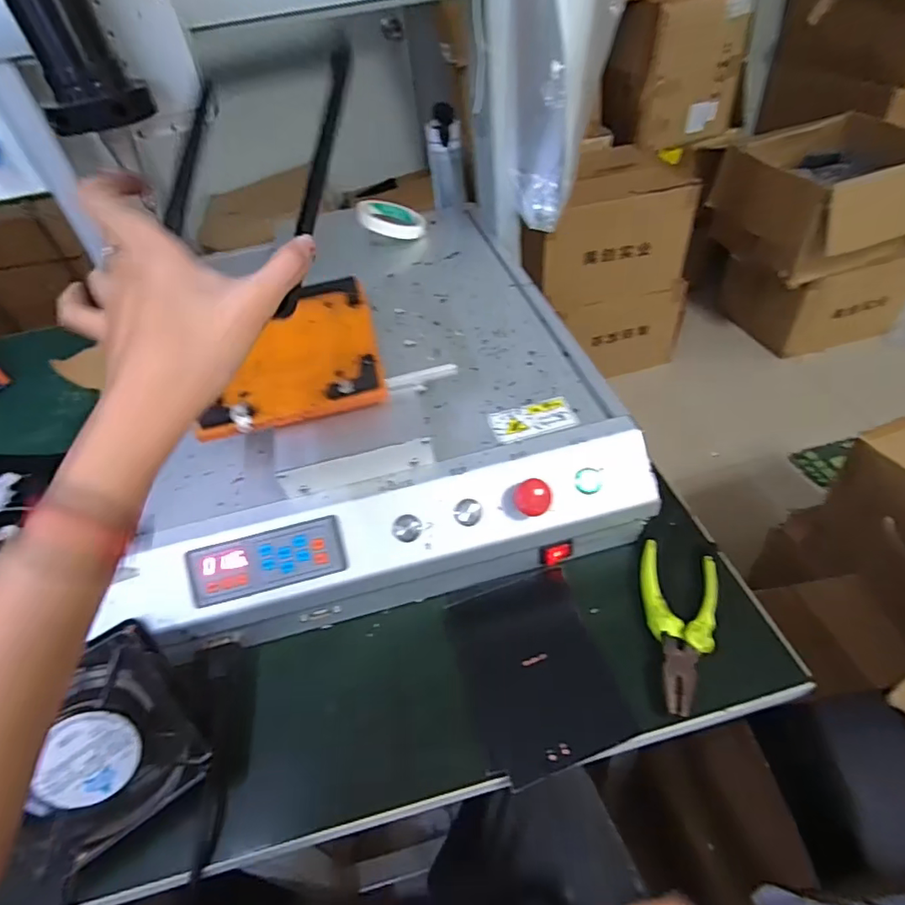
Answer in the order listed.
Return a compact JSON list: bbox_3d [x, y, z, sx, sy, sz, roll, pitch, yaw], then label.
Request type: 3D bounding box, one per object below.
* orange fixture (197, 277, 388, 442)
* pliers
[{"bbox_3d":[-0.141,-0.097,0.489,0.140,0.016,0.196,-13,45,-5],"label":"orange fixture"},{"bbox_3d":[0.177,0.136,0.425,0.058,0.018,0.135,10,48,17],"label":"pliers"}]

